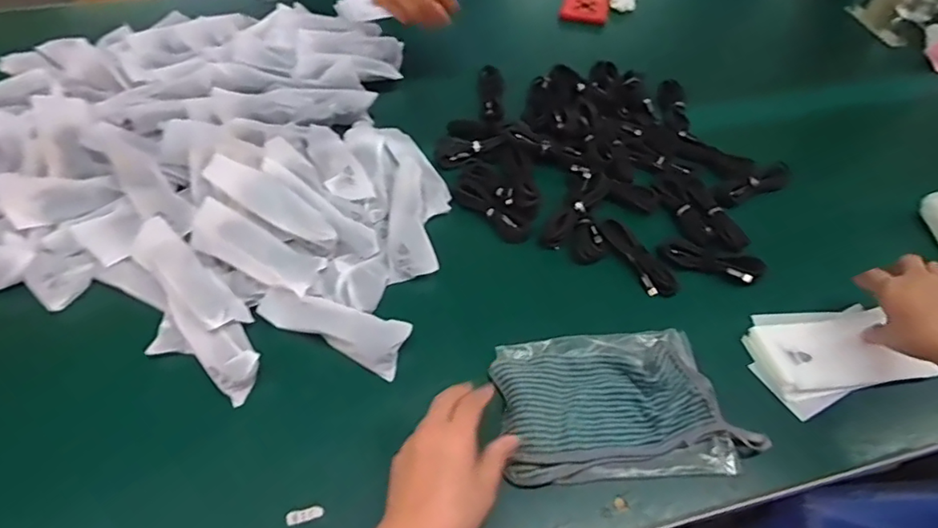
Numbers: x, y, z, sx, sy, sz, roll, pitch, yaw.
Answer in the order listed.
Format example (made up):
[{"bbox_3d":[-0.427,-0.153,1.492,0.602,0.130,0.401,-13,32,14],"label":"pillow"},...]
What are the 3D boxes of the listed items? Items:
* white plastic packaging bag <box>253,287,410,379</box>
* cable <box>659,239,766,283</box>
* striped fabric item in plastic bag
[{"bbox_3d":[-0.137,0.062,0.564,0.152,0.034,0.045,20,54,13],"label":"white plastic packaging bag"},{"bbox_3d":[0.276,-0.004,0.635,0.109,0.023,0.036,16,54,10],"label":"cable"},{"bbox_3d":[0.141,0.131,0.525,0.219,0.020,0.141,-5,53,-6],"label":"striped fabric item in plastic bag"}]

